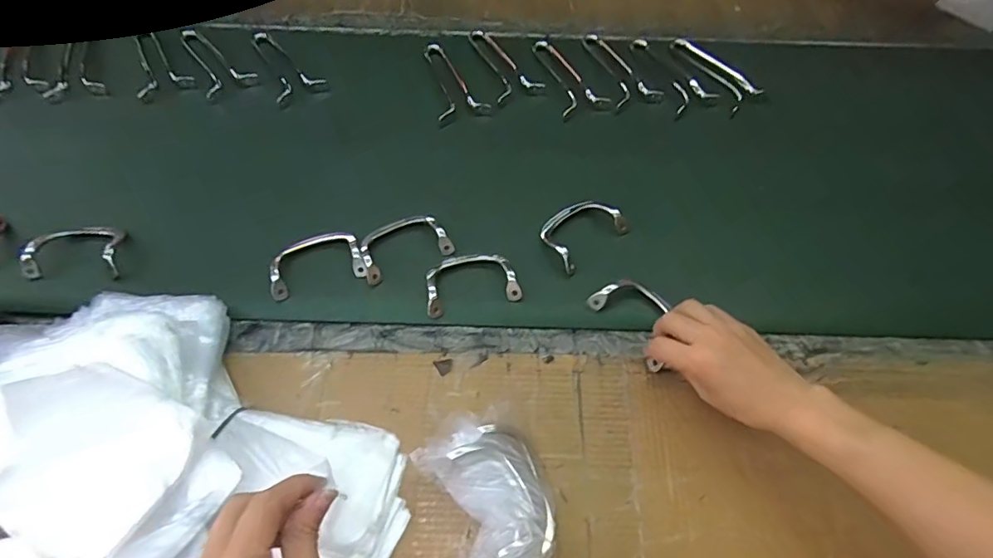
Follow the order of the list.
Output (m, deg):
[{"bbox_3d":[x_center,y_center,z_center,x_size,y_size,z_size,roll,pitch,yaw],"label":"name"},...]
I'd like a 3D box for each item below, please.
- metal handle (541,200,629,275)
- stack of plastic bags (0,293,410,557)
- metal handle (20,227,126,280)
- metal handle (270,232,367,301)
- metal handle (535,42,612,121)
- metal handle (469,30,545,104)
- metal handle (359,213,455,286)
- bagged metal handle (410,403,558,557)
[{"bbox_3d":[0.094,-0.058,0.598,0.098,0.025,0.074,-36,67,-21],"label":"metal handle"},{"bbox_3d":[-0.298,0.182,0.376,0.366,0.125,0.361,31,63,16],"label":"stack of plastic bags"},{"bbox_3d":[-0.454,-0.031,0.561,0.101,0.024,0.059,1,59,-2],"label":"metal handle"},{"bbox_3d":[-0.194,-0.017,0.556,0.098,0.013,0.055,-17,88,-11],"label":"metal handle"},{"bbox_3d":[0.091,-0.298,0.743,0.067,0.013,0.160,-22,62,-14],"label":"metal handle"},{"bbox_3d":[0.003,-0.316,0.753,0.066,0.009,0.161,-20,62,-14],"label":"metal handle"},{"bbox_3d":[-0.104,-0.038,0.573,0.098,0.018,0.058,-29,64,-18],"label":"metal handle"},{"bbox_3d":[0.000,0.183,0.416,0.102,0.076,0.155,-14,60,-10],"label":"bagged metal handle"}]

